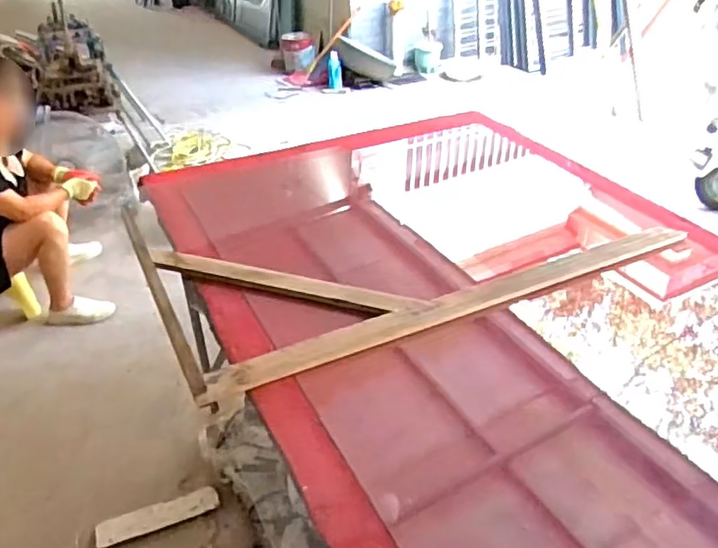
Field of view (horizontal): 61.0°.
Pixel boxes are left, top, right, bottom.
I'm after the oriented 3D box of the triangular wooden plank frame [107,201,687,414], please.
[{"bbox_3d":[0.127,-0.073,1.456,1.211,0.077,0.631,-15,38,-21],"label":"triangular wooden plank frame"}]

